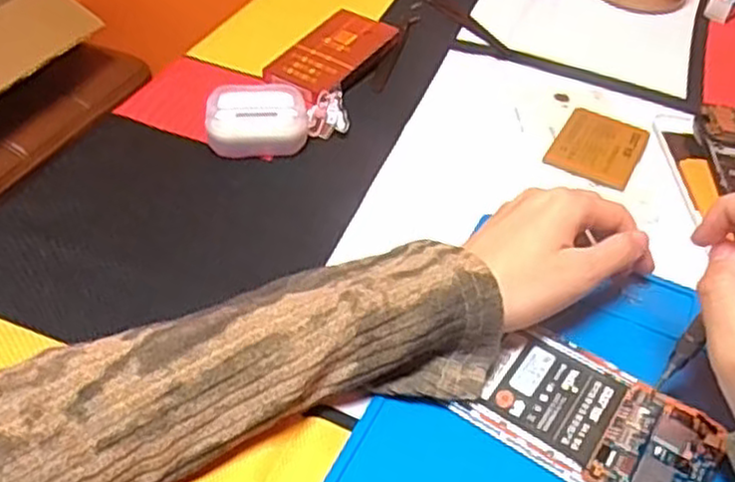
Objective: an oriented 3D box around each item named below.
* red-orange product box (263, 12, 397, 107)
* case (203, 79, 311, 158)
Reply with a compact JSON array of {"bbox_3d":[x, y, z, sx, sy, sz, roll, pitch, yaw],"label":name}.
[{"bbox_3d":[-0.028,-0.137,0.547,0.055,0.020,0.109,26,49,21],"label":"red-orange product box"},{"bbox_3d":[-0.072,-0.082,0.485,0.065,0.031,0.049,-1,45,-5],"label":"case"}]

